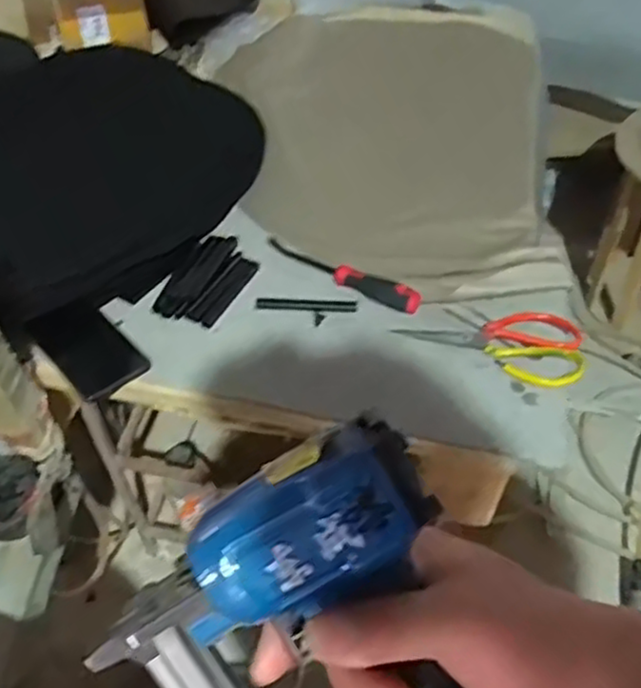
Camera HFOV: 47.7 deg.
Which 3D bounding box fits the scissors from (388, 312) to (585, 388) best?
[{"bbox_3d":[0.187,-0.010,0.777,0.188,0.018,0.089,15,50,14],"label":"scissors"}]

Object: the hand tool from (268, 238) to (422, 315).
[{"bbox_3d":[0.023,-0.085,0.831,0.200,0.025,0.025,27,54,23],"label":"hand tool"}]

